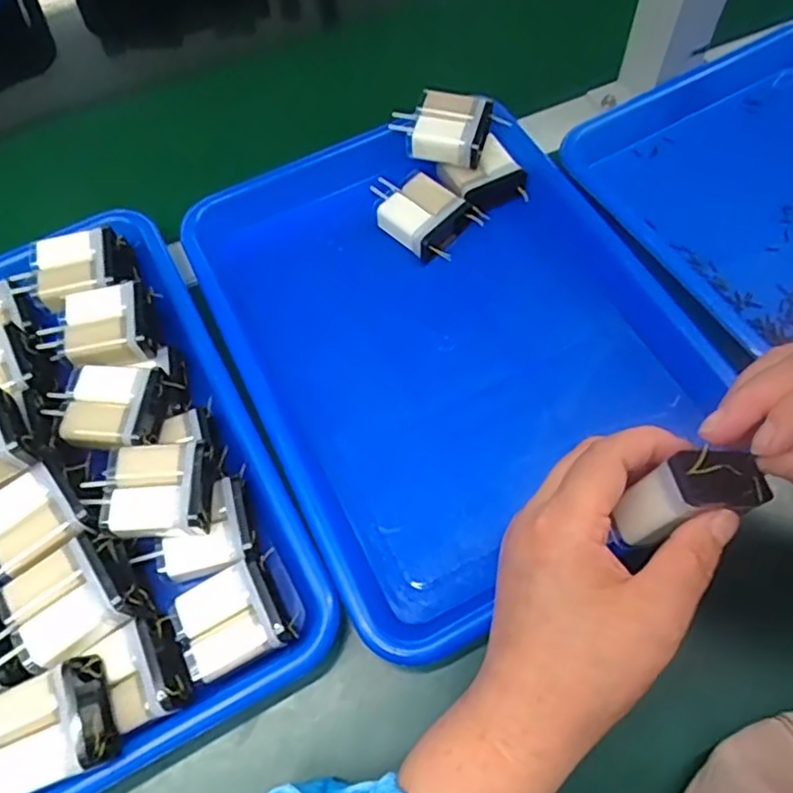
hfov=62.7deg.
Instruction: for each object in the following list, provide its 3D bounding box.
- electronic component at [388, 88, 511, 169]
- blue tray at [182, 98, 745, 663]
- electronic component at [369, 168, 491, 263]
[{"bbox_3d":[0.033,-0.184,0.441,0.072,0.024,0.044,12,64,10],"label":"electronic component"},{"bbox_3d":[0.028,-0.043,0.407,0.250,0.045,0.314,-26,64,-10],"label":"blue tray"},{"bbox_3d":[0.015,-0.125,0.443,0.075,0.021,0.049,35,70,19],"label":"electronic component"}]

